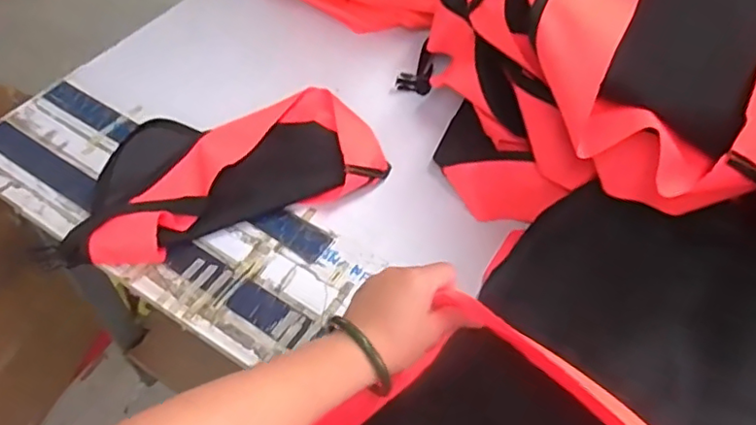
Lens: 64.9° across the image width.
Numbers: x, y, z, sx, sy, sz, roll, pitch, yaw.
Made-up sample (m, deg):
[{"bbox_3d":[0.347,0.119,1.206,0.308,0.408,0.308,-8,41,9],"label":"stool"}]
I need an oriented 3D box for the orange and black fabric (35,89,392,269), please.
[{"bbox_3d":[-0.188,-0.047,0.684,0.374,0.051,0.168,-17,56,-15],"label":"orange and black fabric"}]

